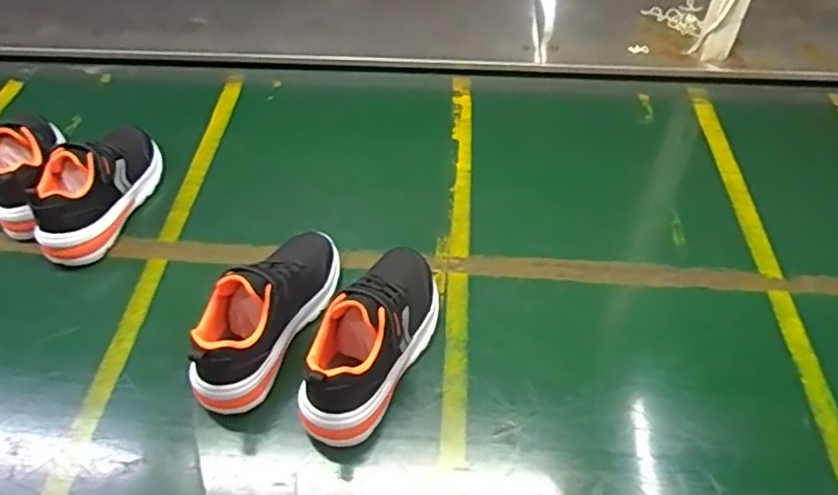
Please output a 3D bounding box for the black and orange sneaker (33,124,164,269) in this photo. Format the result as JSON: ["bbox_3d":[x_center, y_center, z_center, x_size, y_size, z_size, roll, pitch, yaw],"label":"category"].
[{"bbox_3d":[-0.389,-0.082,0.764,0.078,0.102,0.203,4,51,5],"label":"black and orange sneaker"}]

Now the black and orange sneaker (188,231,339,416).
[{"bbox_3d":[-0.151,0.053,0.623,0.066,0.093,0.208,18,53,16],"label":"black and orange sneaker"}]

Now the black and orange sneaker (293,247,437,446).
[{"bbox_3d":[-0.041,0.081,0.604,0.075,0.106,0.213,18,53,16],"label":"black and orange sneaker"}]

